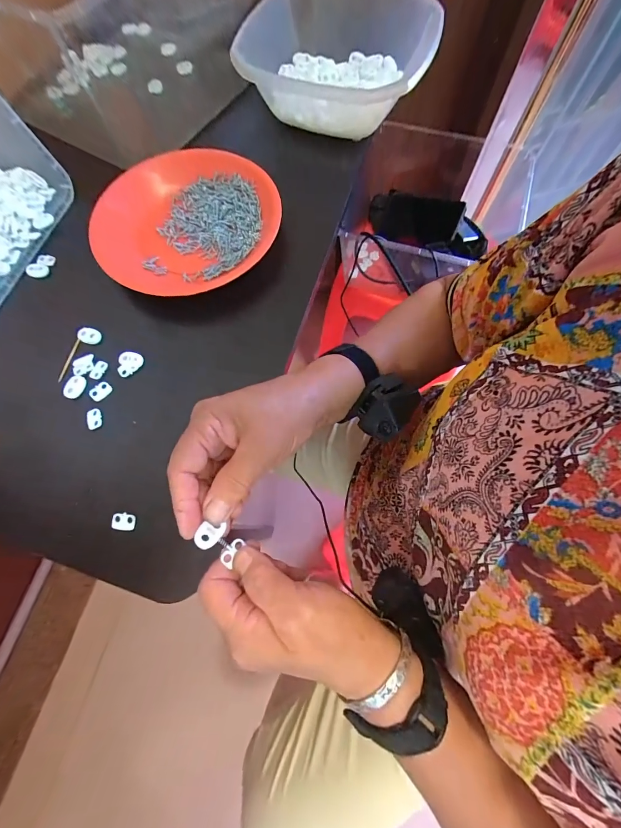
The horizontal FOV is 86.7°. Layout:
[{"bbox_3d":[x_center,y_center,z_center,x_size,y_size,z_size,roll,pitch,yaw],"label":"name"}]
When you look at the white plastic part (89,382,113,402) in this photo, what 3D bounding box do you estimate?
[{"bbox_3d":[-0.196,-0.021,0.306,0.014,0.005,0.020,40,76,14],"label":"white plastic part"}]

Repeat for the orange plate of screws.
[{"bbox_3d":[-0.128,-0.205,0.349,0.180,0.037,0.185,23,73,9],"label":"orange plate of screws"}]

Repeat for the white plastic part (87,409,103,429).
[{"bbox_3d":[-0.195,0.004,0.297,0.013,0.004,0.018,-15,71,-4],"label":"white plastic part"}]

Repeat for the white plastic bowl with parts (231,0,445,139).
[{"bbox_3d":[0.029,-0.415,0.385,0.219,0.070,0.212,-1,70,1],"label":"white plastic bowl with parts"}]

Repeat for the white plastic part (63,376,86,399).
[{"bbox_3d":[-0.216,-0.025,0.302,0.014,0.006,0.022,21,72,9],"label":"white plastic part"}]

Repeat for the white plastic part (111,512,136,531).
[{"bbox_3d":[-0.152,0.087,0.268,0.018,0.004,0.013,5,71,3],"label":"white plastic part"}]

